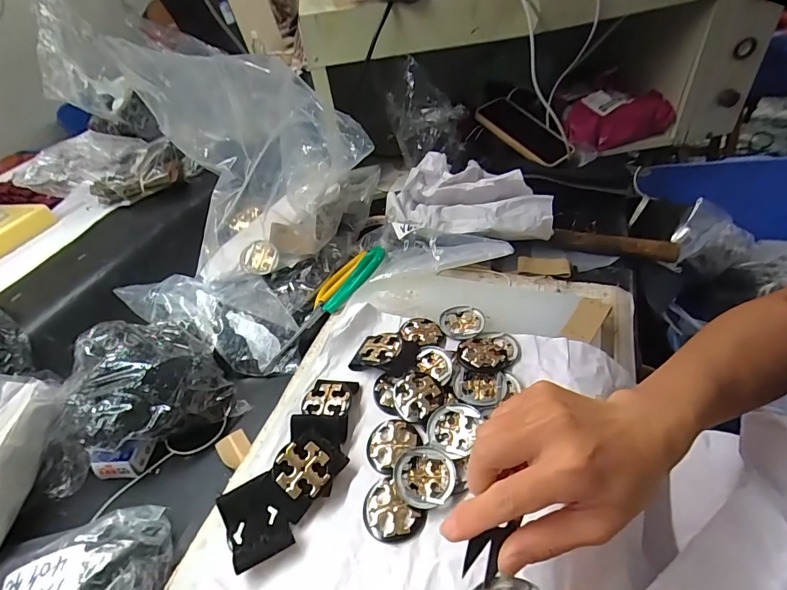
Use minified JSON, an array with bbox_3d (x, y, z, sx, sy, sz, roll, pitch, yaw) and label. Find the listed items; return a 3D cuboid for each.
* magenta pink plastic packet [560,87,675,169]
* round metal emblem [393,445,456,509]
[{"bbox_3d":[0.359,-0.289,0.714,0.161,0.072,0.092,-19,44,-11],"label":"magenta pink plastic packet"},{"bbox_3d":[0.023,0.135,0.323,0.044,0.008,0.044,-5,43,4],"label":"round metal emblem"}]

